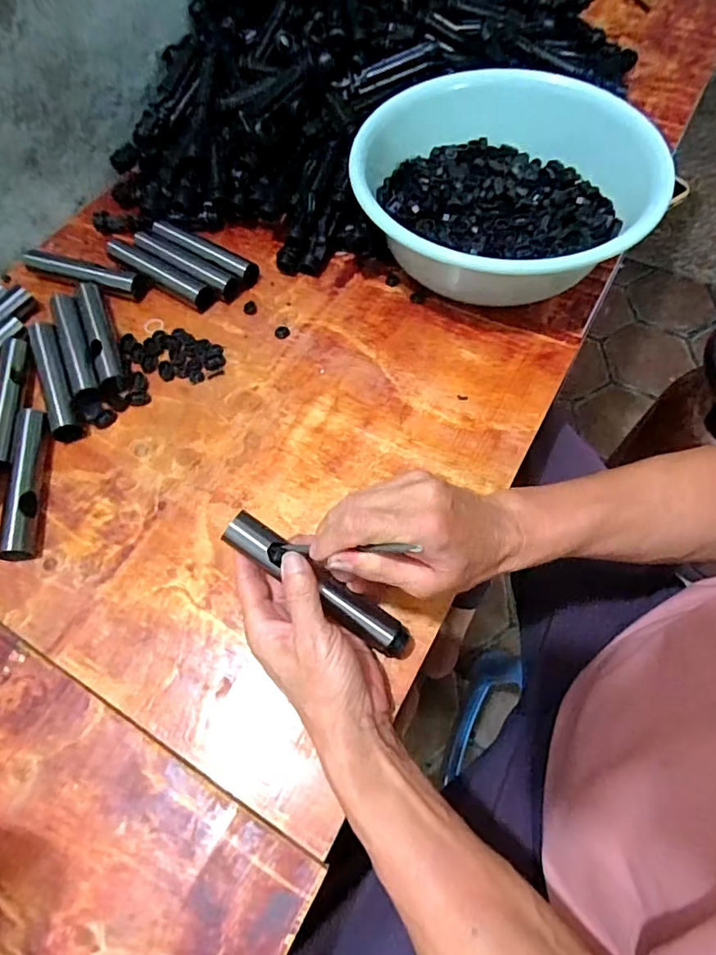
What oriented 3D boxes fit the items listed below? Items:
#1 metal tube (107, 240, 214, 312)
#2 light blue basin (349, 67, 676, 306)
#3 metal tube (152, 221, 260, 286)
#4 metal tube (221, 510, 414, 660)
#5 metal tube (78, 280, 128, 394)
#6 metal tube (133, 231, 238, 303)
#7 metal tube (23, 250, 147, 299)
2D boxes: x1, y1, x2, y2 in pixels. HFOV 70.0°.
[{"bbox_3d":[-0.214,-0.217,0.550,0.141,0.023,0.019,29,68,15],"label":"metal tube"},{"bbox_3d":[0.146,-0.286,0.537,0.279,0.113,0.280,-1,63,1],"label":"light blue basin"},{"bbox_3d":[-0.171,-0.249,0.570,0.138,0.023,0.021,31,68,16],"label":"metal tube"},{"bbox_3d":[-0.024,0.081,0.368,0.162,0.027,0.025,36,68,-4],"label":"metal tube"},{"bbox_3d":[-0.260,-0.141,0.519,0.025,0.022,0.142,-21,65,-9],"label":"metal tube"},{"bbox_3d":[-0.190,-0.230,0.559,0.138,0.023,0.023,31,68,16],"label":"metal tube"},{"bbox_3d":[-0.299,-0.225,0.562,0.143,0.023,0.022,17,65,10],"label":"metal tube"}]

